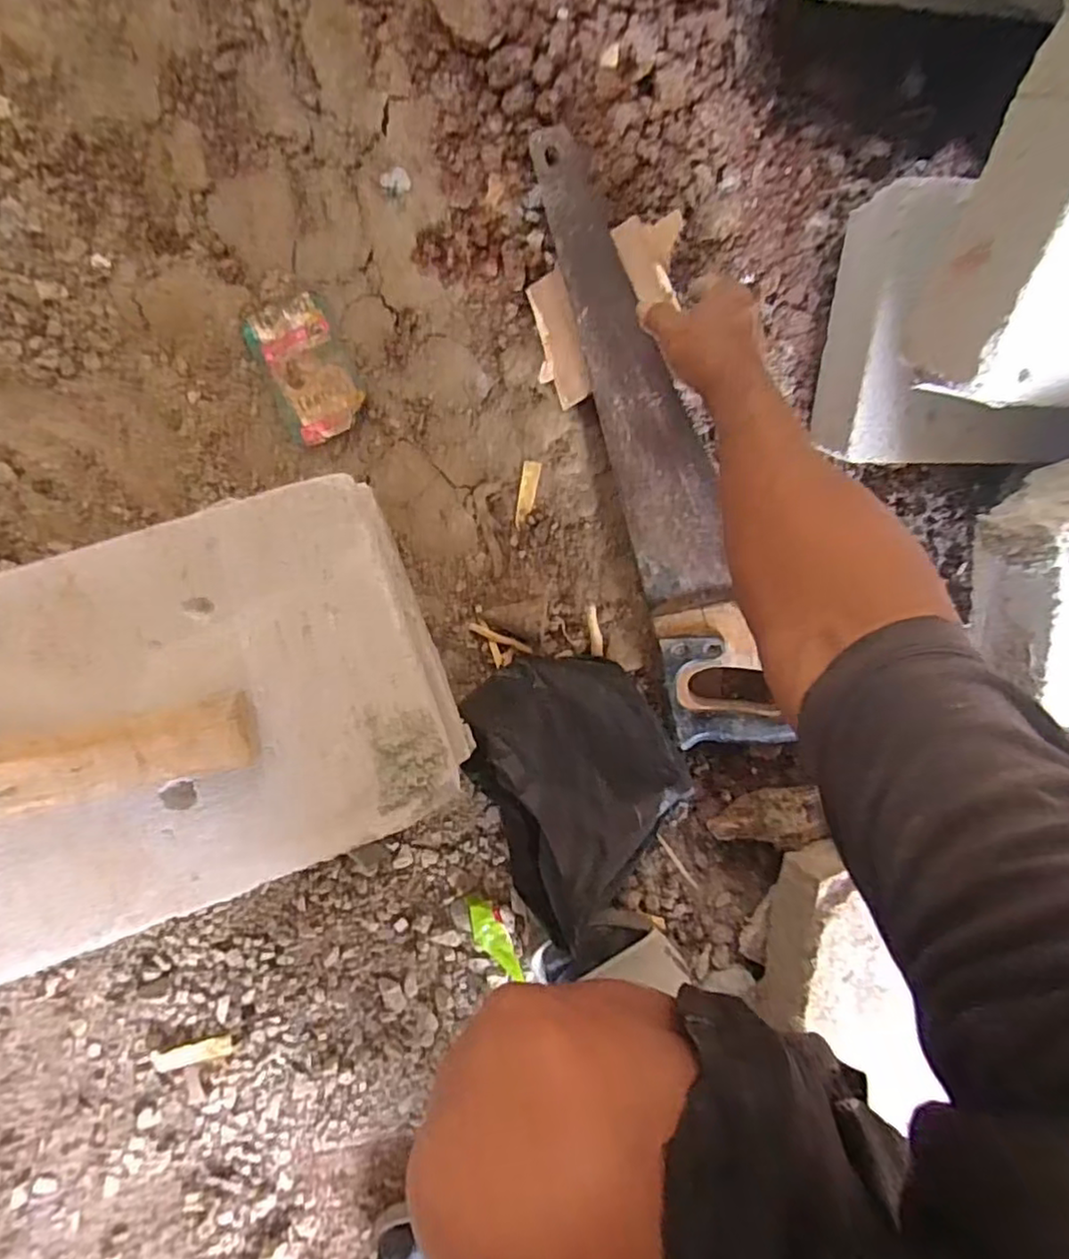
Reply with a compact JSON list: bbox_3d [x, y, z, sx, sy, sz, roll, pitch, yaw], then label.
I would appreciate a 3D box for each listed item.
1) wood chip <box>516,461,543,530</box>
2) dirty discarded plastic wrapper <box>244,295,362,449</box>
[{"bbox_3d":[-0.007,-0.120,0.590,0.016,0.004,0.058,12,104,-8],"label":"wood chip"},{"bbox_3d":[-0.190,-0.219,0.556,0.066,0.010,0.117,-27,95,-7],"label":"dirty discarded plastic wrapper"}]

